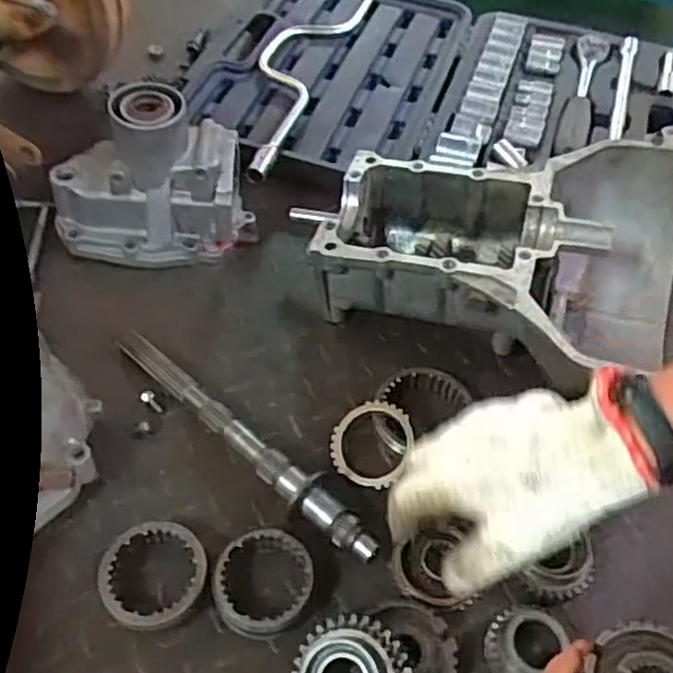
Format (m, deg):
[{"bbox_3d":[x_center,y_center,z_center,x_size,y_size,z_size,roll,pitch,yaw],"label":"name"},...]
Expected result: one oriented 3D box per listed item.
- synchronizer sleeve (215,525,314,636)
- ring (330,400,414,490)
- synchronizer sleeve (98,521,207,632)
[{"bbox_3d":[-0.050,0.169,0.489,0.067,0.021,0.069,2,52,-2],"label":"synchronizer sleeve"},{"bbox_3d":[0.026,0.081,0.555,0.064,0.009,0.067,-6,69,16],"label":"ring"},{"bbox_3d":[-0.126,0.165,0.486,0.072,0.023,0.069,1,52,-3],"label":"synchronizer sleeve"}]

